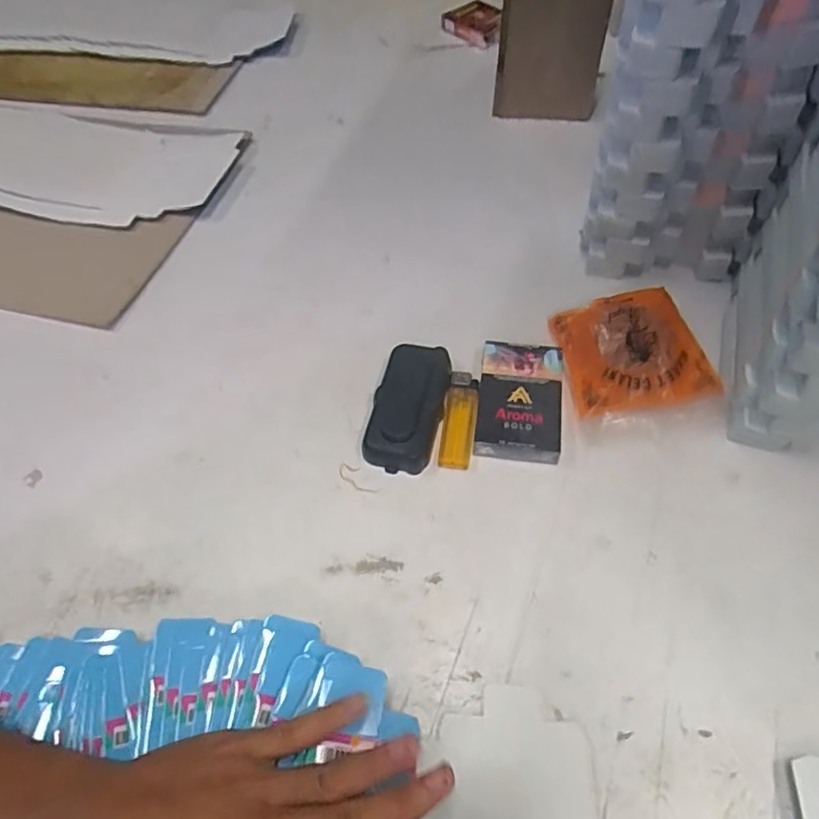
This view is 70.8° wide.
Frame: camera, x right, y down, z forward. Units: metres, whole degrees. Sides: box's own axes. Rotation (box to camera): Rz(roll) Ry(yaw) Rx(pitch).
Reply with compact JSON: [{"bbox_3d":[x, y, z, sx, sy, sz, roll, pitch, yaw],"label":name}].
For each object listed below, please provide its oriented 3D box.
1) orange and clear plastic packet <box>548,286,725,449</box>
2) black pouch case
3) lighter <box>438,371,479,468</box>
[{"bbox_3d":[0.174,-0.036,0.443,0.107,0.035,0.118,-9,56,-3],"label":"orange and clear plastic packet"},{"bbox_3d":[0.000,-0.004,0.445,0.053,0.022,0.107,8,57,9],"label":"black pouch case"},{"bbox_3d":[0.038,0.007,0.440,0.025,0.013,0.080,6,57,7],"label":"lighter"}]

